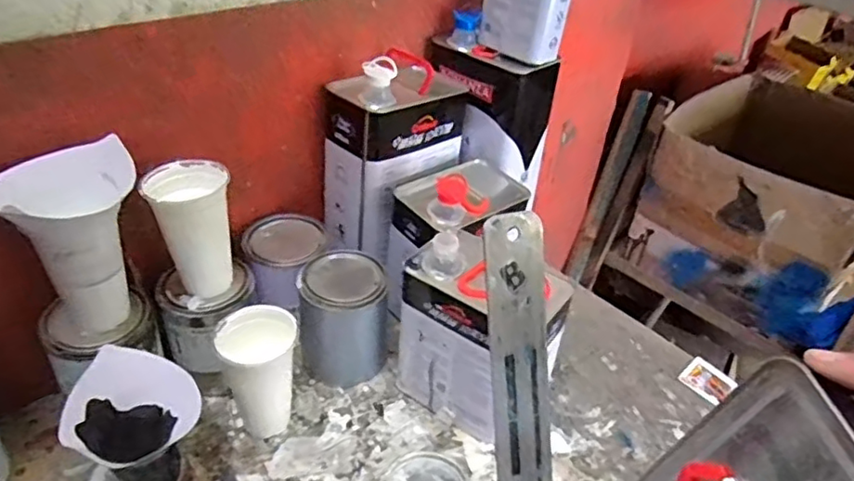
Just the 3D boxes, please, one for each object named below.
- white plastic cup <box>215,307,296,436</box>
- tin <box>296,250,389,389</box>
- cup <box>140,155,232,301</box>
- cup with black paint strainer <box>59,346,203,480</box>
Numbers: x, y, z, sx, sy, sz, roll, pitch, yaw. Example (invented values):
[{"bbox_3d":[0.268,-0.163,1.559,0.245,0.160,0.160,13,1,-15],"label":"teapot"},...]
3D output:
[{"bbox_3d":[-0.183,0.153,0.682,0.082,0.145,0.085,-8,39,-19],"label":"white plastic cup"},{"bbox_3d":[-0.101,0.094,0.757,0.109,0.138,0.095,-2,37,-11],"label":"tin"},{"bbox_3d":[-0.258,-0.014,0.675,0.080,0.132,0.081,4,36,-3],"label":"cup"},{"bbox_3d":[-0.289,0.191,0.609,0.101,0.132,0.110,22,39,20],"label":"cup with black paint strainer"}]

